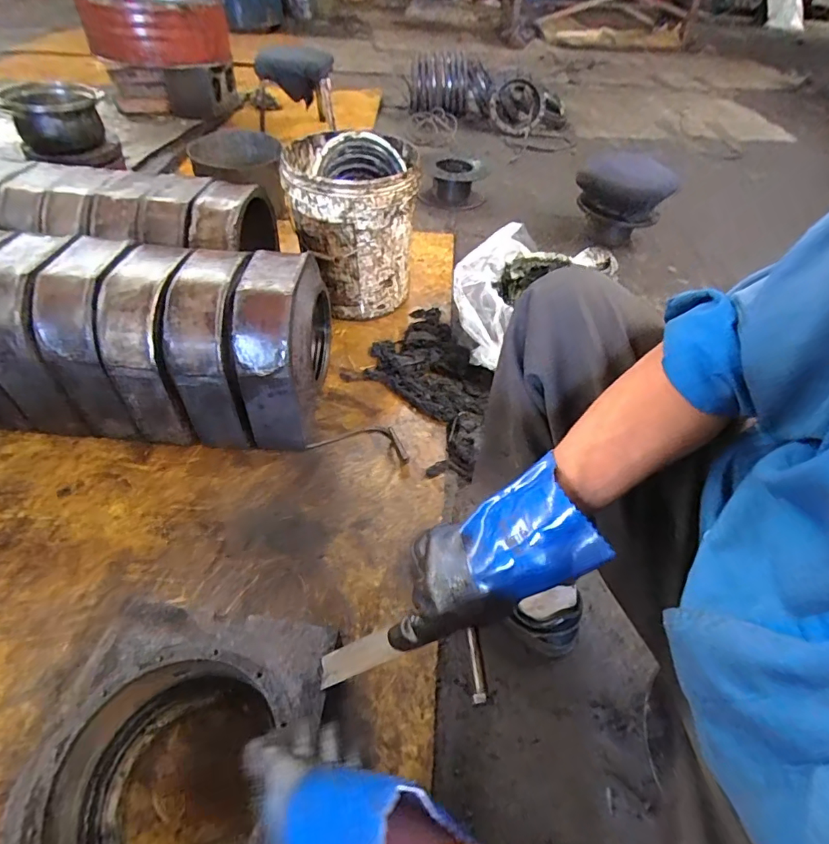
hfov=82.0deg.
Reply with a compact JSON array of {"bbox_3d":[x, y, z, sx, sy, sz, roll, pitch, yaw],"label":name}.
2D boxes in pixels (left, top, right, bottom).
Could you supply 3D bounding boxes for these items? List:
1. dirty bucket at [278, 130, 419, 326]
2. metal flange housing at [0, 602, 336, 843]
[{"bbox_3d":[-0.148,-0.486,1.155,0.289,0.355,0.291,1,49,-4],"label":"dirty bucket"},{"bbox_3d":[-0.263,0.382,0.547,0.275,0.115,0.294,11,49,5],"label":"metal flange housing"}]

